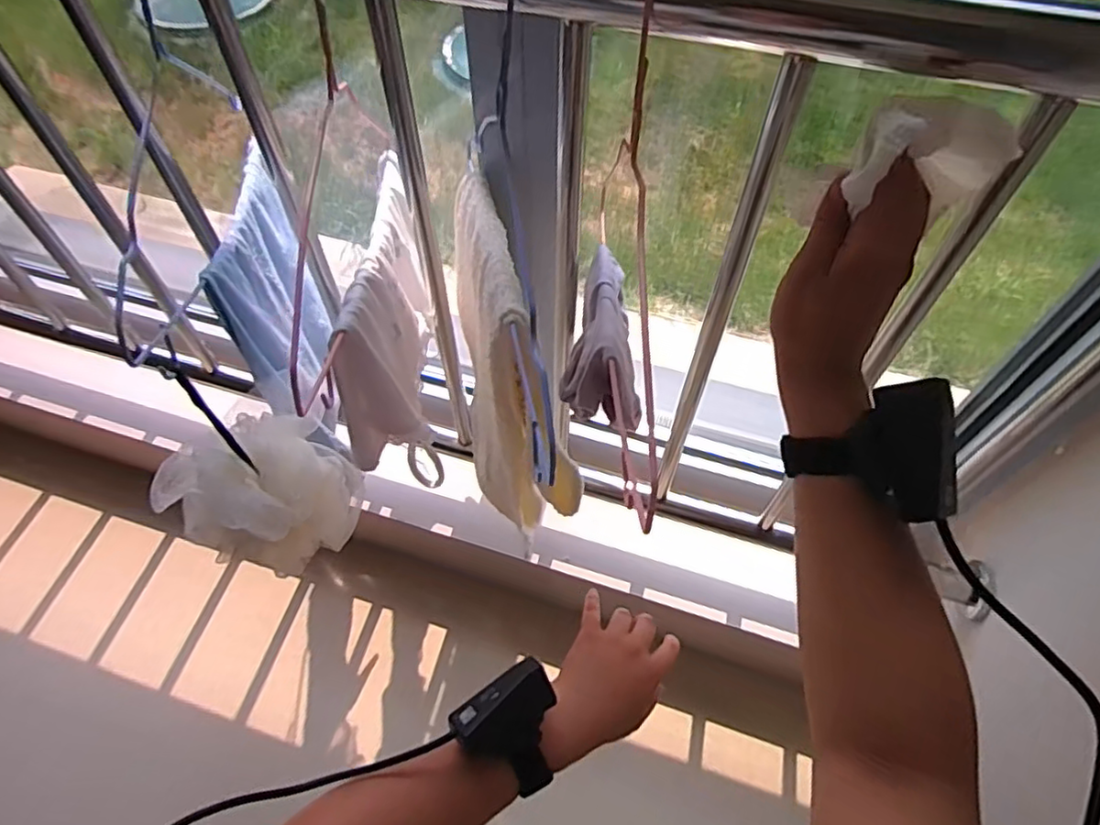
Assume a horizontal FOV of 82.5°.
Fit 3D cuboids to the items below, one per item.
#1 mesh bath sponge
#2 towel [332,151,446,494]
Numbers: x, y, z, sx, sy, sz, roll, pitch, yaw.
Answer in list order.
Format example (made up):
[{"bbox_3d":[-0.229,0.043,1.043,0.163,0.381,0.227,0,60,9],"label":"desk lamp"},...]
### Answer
[{"bbox_3d":[-0.262,0.064,0.560,0.151,0.112,0.147,-37,64,-22],"label":"mesh bath sponge"},{"bbox_3d":[-0.136,-0.092,0.548,0.055,0.147,0.255,-1,56,0],"label":"towel"}]

